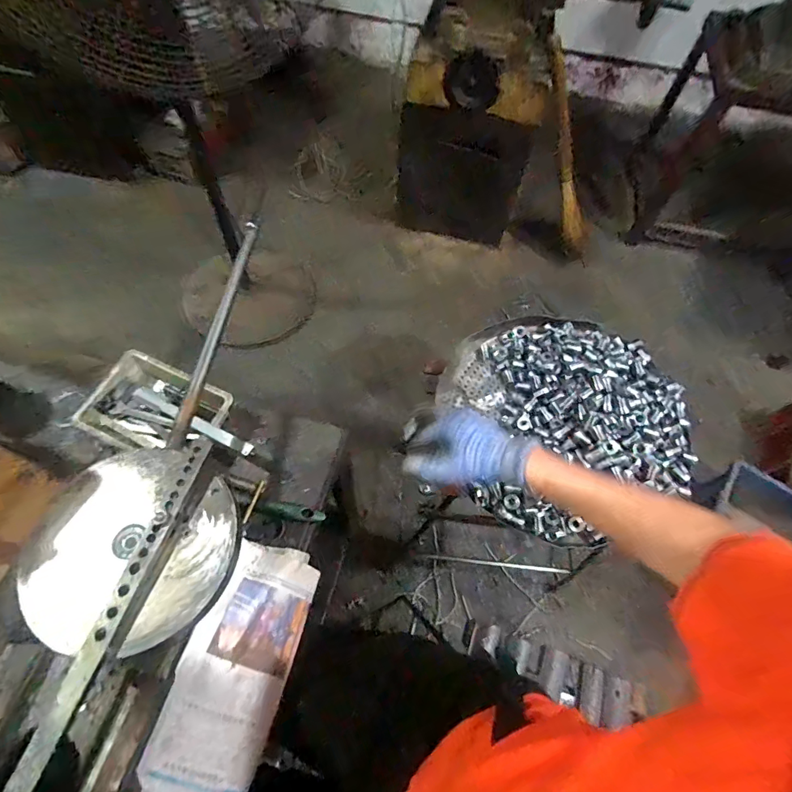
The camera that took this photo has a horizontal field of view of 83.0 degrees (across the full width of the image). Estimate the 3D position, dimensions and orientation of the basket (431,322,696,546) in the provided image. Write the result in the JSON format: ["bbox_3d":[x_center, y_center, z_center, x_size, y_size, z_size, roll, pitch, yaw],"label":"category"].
[{"bbox_3d":[0.261,0.021,0.688,0.359,0.096,0.361,1,61,-2],"label":"basket"}]

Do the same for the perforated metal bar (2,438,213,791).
[{"bbox_3d":[-0.243,0.186,0.384,0.024,0.015,0.326,15,62,6],"label":"perforated metal bar"}]

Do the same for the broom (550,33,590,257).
[{"bbox_3d":[0.576,-0.744,1.504,0.076,0.815,0.093,-8,59,23],"label":"broom"}]

